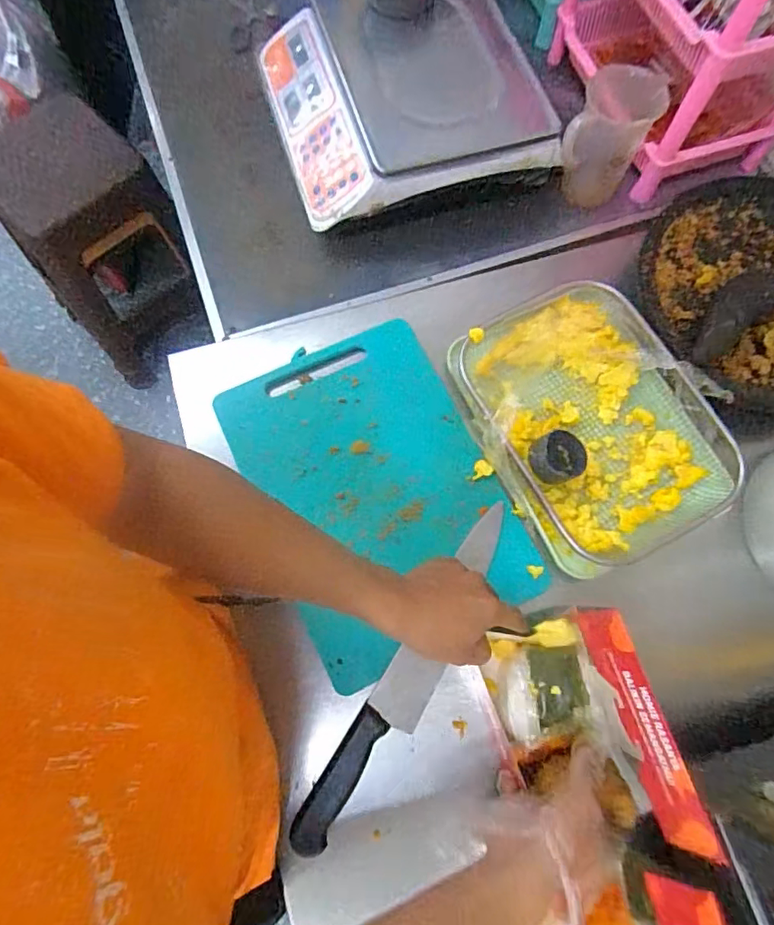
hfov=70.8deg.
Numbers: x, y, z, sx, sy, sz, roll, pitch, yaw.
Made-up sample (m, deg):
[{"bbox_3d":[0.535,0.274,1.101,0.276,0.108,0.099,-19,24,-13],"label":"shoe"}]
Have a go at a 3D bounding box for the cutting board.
[{"bbox_3d":[-0.015,0.025,0.591,0.244,0.014,0.348,-26,74,-9],"label":"cutting board"}]

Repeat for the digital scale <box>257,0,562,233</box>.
[{"bbox_3d":[0.012,-0.491,0.712,0.322,0.099,0.332,-16,73,-6],"label":"digital scale"}]

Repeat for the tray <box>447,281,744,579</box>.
[{"bbox_3d":[0.222,-0.051,0.595,0.232,0.051,0.312,-30,75,-10],"label":"tray"}]

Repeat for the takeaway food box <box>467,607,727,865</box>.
[{"bbox_3d":[0.152,0.225,0.461,0.100,0.153,0.167,-16,73,-6],"label":"takeaway food box"}]

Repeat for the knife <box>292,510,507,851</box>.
[{"bbox_3d":[0.030,0.202,0.535,0.050,0.022,0.361,32,74,9],"label":"knife"}]

